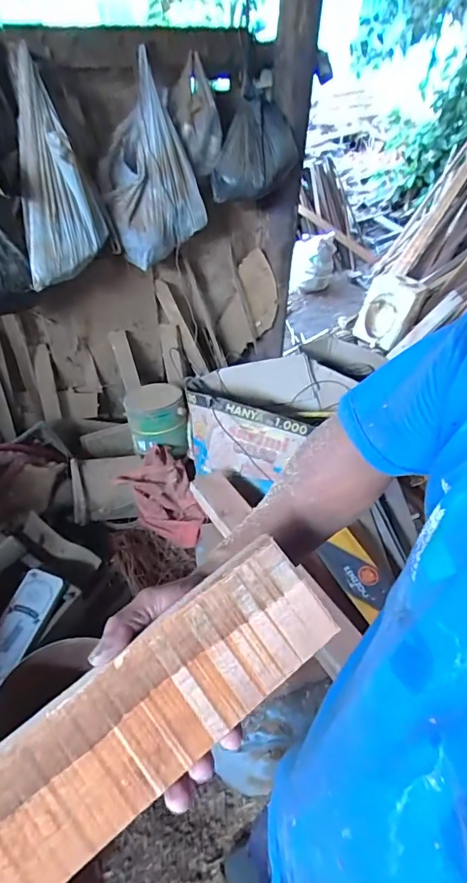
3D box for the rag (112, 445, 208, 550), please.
[{"bbox_3d":[-0.181,0.163,1.267,0.178,0.116,0.311,-24,49,-27],"label":"rag"}]

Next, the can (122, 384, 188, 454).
[{"bbox_3d":[-0.230,-0.074,1.375,0.167,0.144,0.187,-7,43,-12],"label":"can"}]

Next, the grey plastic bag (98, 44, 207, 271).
[{"bbox_3d":[-0.186,-0.618,1.100,0.249,0.365,0.100,-7,44,-13],"label":"grey plastic bag"}]

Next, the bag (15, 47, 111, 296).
[{"bbox_3d":[-0.391,-0.583,1.021,0.183,0.442,0.140,-10,20,-16],"label":"bag"}]

